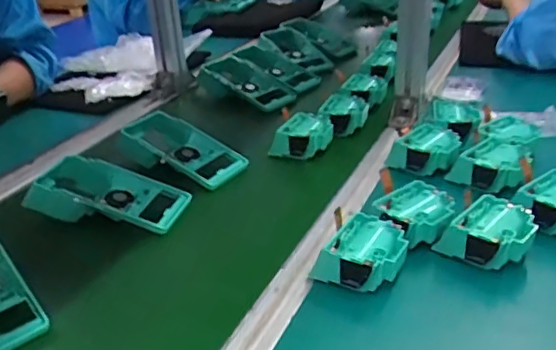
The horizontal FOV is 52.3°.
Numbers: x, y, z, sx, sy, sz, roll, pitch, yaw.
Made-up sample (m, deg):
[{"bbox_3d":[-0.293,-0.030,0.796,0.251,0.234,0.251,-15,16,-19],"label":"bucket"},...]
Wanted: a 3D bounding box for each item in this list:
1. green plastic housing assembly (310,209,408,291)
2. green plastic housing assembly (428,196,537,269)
[{"bbox_3d":[0.080,0.079,0.539,0.081,0.050,0.080,15,31,28],"label":"green plastic housing assembly"},{"bbox_3d":[0.208,0.059,0.549,0.074,0.044,0.067,-18,32,-30],"label":"green plastic housing assembly"}]

